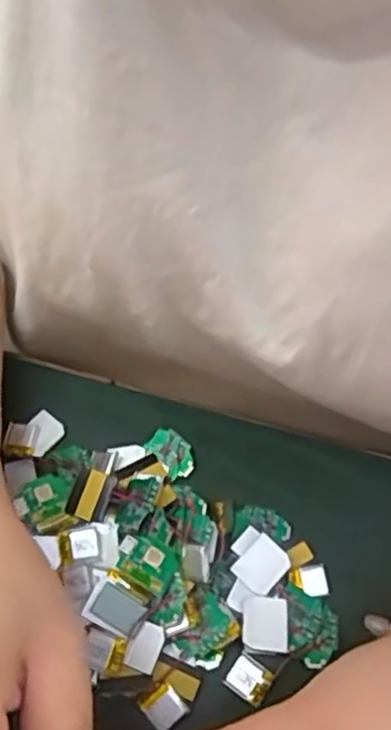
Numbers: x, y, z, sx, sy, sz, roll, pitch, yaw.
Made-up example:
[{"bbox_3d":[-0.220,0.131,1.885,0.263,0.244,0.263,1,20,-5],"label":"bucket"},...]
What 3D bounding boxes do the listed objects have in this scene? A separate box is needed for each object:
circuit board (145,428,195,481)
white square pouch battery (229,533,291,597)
[{"bbox_3d":[-0.011,0.042,0.330,0.016,0.008,0.025,-36,69,-17],"label":"circuit board"},{"bbox_3d":[0.029,0.088,0.301,0.018,0.008,0.022,40,69,18],"label":"white square pouch battery"}]

